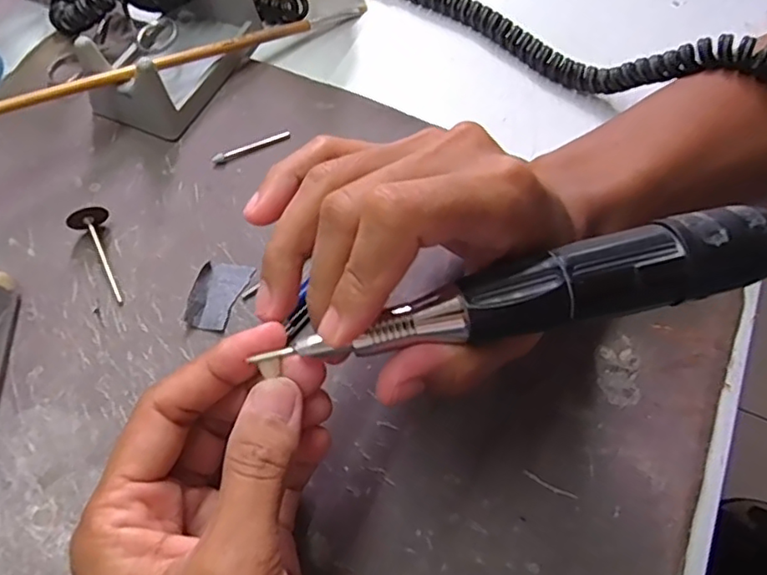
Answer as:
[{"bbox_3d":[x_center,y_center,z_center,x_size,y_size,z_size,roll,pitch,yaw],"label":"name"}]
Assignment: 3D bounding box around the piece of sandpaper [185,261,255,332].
[{"bbox_3d":[-0.075,0.002,0.270,0.020,0.005,0.035,17,62,6],"label":"piece of sandpaper"}]

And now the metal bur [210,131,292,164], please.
[{"bbox_3d":[-0.068,-0.074,0.311,0.042,0.004,0.005,-24,66,-15],"label":"metal bur"}]

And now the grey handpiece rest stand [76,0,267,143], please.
[{"bbox_3d":[-0.113,-0.135,0.324,0.060,0.039,0.102,23,63,9],"label":"grey handpiece rest stand"}]

